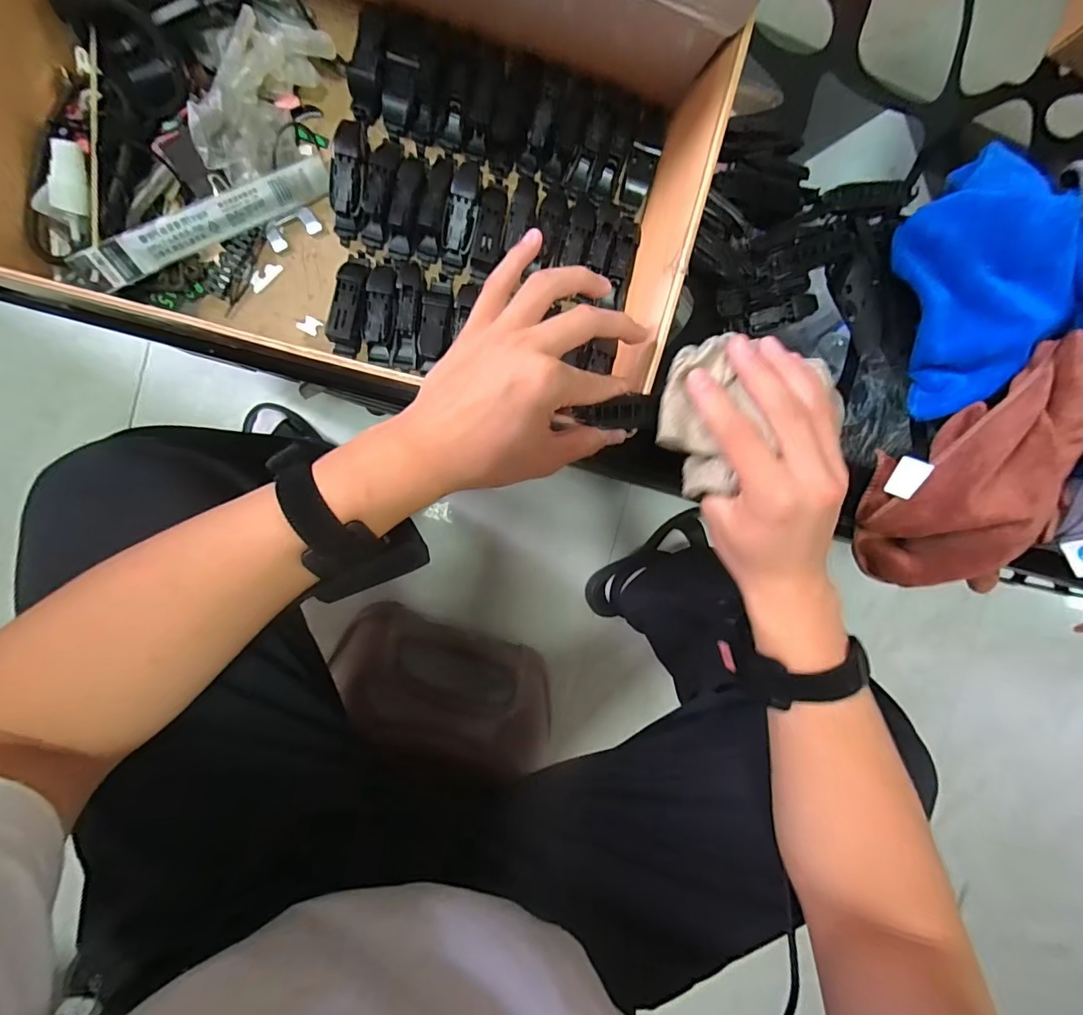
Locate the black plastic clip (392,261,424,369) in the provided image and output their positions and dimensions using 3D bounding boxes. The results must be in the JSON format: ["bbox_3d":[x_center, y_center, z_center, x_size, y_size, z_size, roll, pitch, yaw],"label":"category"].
[{"bbox_3d":[-0.101,-0.147,0.358,0.018,0.019,0.078,6,93,-8],"label":"black plastic clip"}]

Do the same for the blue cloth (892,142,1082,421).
[{"bbox_3d":[0.357,-0.181,0.365,0.109,0.089,0.188,-18,97,-6],"label":"blue cloth"}]

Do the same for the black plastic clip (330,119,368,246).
[{"bbox_3d":[-0.140,-0.240,0.346,0.024,0.022,0.082,10,93,-8],"label":"black plastic clip"}]

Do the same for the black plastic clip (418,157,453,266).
[{"bbox_3d":[-0.079,-0.224,0.350,0.018,0.017,0.074,11,93,-9],"label":"black plastic clip"}]

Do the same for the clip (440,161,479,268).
[{"bbox_3d":[-0.060,-0.227,0.362,0.025,0.020,0.075,10,93,-8],"label":"clip"}]

